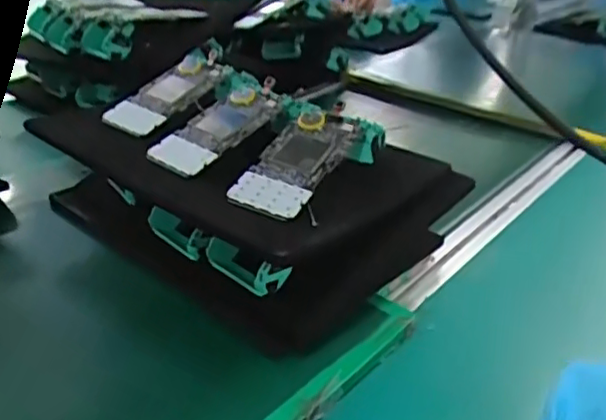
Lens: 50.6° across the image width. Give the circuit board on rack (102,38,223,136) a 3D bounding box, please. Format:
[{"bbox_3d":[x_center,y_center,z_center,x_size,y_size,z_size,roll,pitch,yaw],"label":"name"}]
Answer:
[{"bbox_3d":[-0.137,-0.130,0.674,0.064,0.018,0.152,21,51,26],"label":"circuit board on rack"}]

